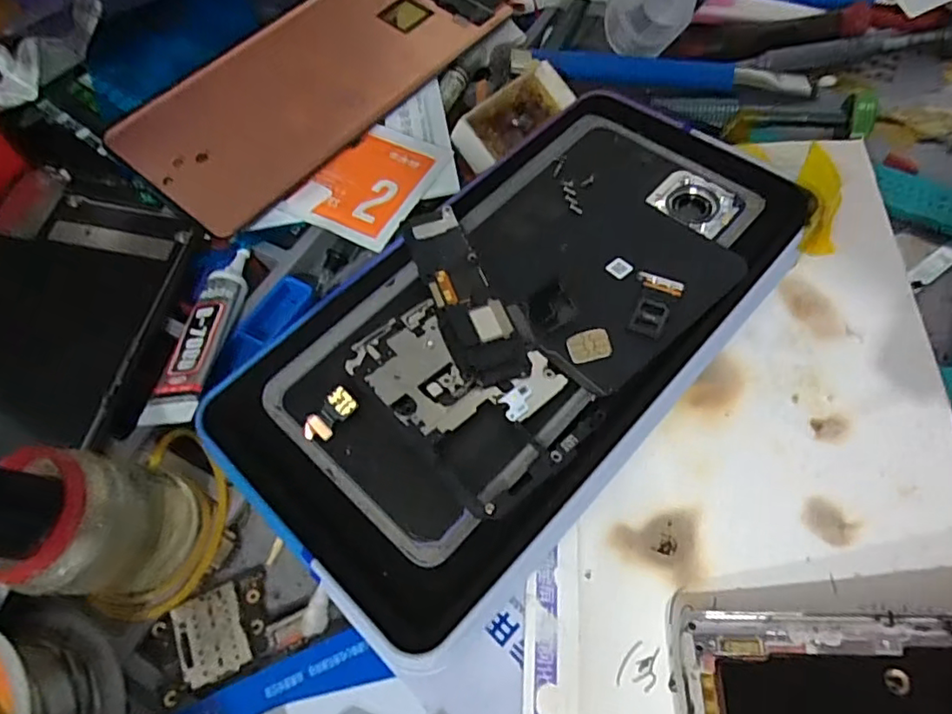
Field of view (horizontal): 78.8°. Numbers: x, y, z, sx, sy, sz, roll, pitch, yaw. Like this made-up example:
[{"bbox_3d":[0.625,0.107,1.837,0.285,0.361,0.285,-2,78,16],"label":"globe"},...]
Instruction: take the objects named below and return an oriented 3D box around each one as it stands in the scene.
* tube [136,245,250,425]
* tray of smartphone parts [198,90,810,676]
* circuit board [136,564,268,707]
[{"bbox_3d":[-0.084,-0.010,0.179,0.018,0.008,0.066,5,61,6],"label":"tube"},{"bbox_3d":[0.013,-0.017,0.177,0.109,0.016,0.183,38,69,21],"label":"tray of smartphone parts"},{"bbox_3d":[-0.070,0.072,0.151,0.032,0.006,0.024,-28,63,-12],"label":"circuit board"}]

